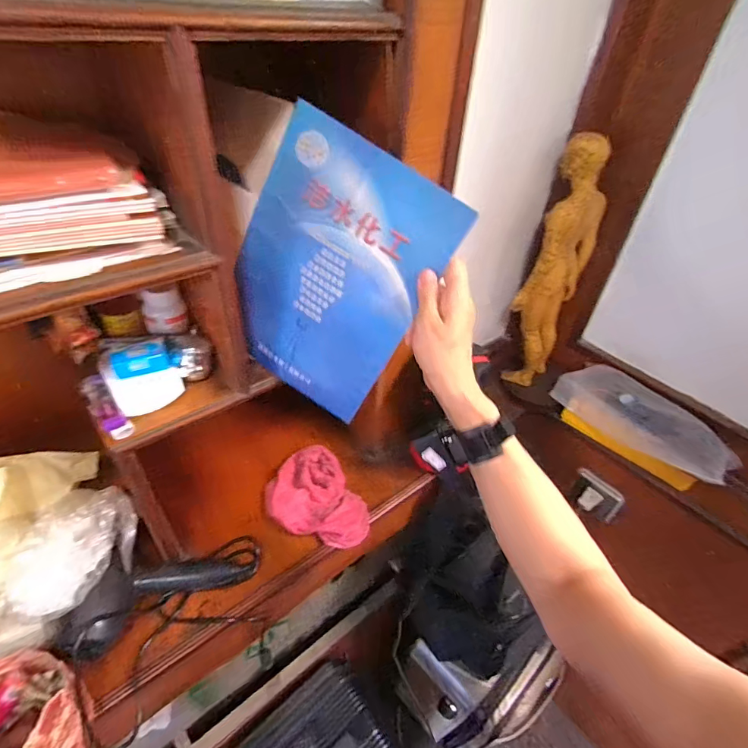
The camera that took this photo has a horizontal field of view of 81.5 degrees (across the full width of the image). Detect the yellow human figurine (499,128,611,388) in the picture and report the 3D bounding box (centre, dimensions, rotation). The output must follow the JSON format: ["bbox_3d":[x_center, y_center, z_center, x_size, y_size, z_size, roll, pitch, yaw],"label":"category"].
[{"bbox_3d":[0.329,-0.177,0.806,0.081,0.472,0.112,27,46,25],"label":"yellow human figurine"}]

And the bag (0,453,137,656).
[{"bbox_3d":[-0.426,0.190,0.513,0.195,0.151,0.214,31,47,28],"label":"bag"}]

